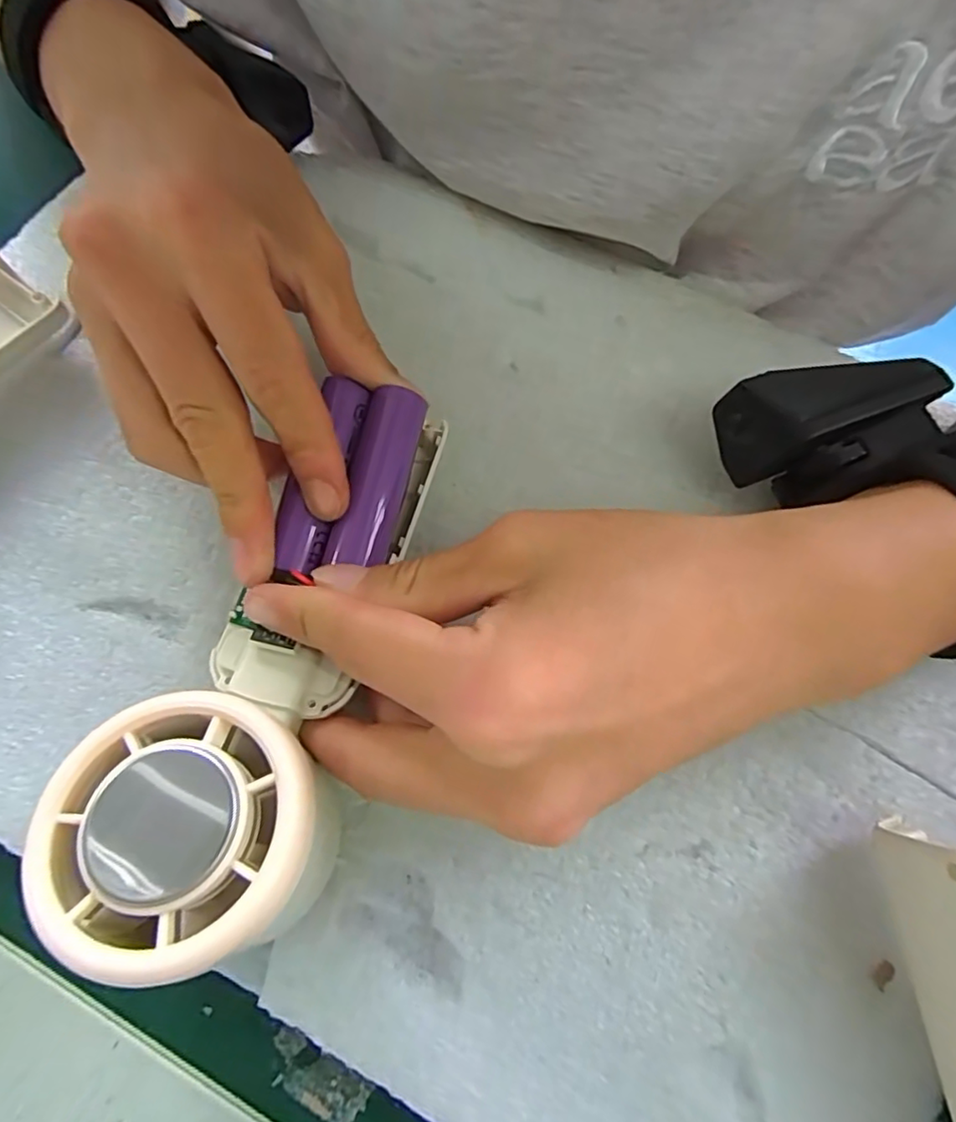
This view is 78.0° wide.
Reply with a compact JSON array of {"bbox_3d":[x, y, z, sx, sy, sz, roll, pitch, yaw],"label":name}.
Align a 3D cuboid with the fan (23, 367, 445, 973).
[{"bbox_3d":[-0.047,0.016,0.156,0.056,0.031,0.157,16,55,5],"label":"fan"}]

